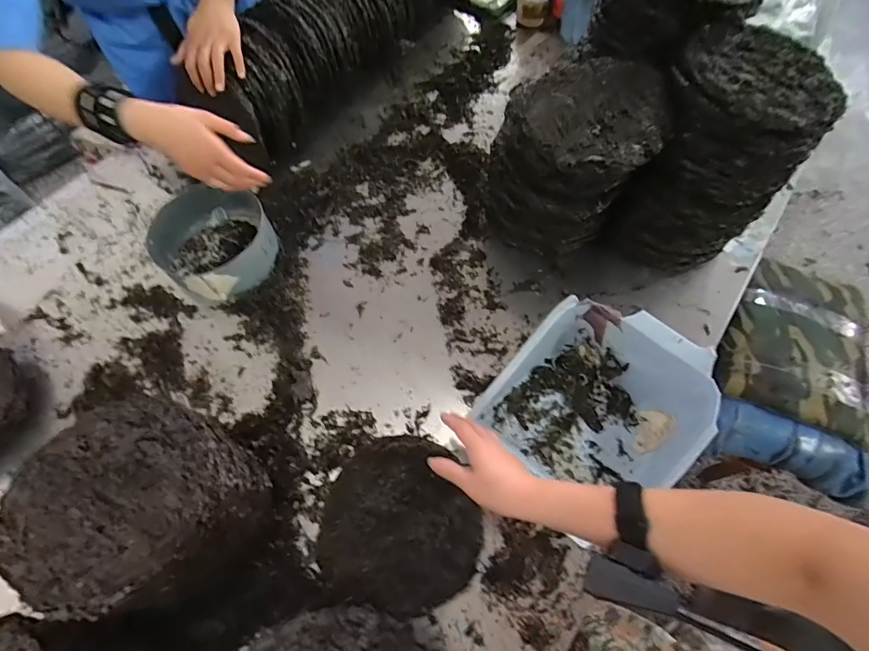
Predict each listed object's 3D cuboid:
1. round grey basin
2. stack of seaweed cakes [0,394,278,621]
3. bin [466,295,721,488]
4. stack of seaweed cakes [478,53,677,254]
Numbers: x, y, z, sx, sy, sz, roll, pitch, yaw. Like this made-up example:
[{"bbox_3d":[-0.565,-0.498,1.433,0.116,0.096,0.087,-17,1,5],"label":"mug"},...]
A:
[{"bbox_3d":[-0.377,-0.146,0.778,0.194,0.076,0.189,0,63,1],"label":"round grey basin"},{"bbox_3d":[-0.313,0.210,0.523,0.190,0.208,0.194,-26,64,-12],"label":"stack of seaweed cakes"},{"bbox_3d":[0.215,0.106,0.591,0.241,0.158,0.204,41,71,19],"label":"bin"},{"bbox_3d":[0.205,-0.253,0.719,0.232,0.260,0.189,15,63,9],"label":"stack of seaweed cakes"}]

